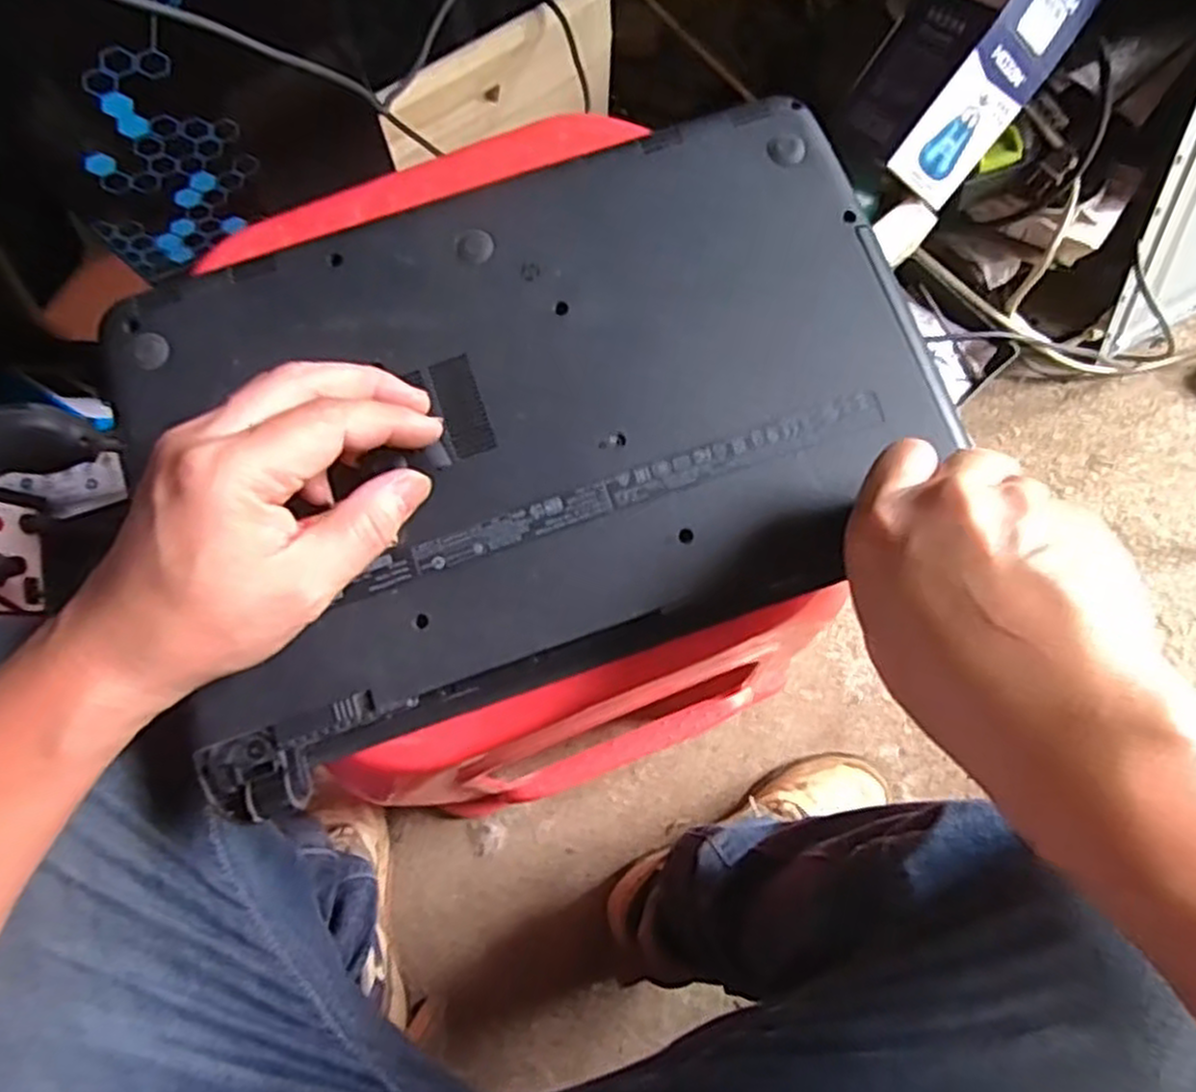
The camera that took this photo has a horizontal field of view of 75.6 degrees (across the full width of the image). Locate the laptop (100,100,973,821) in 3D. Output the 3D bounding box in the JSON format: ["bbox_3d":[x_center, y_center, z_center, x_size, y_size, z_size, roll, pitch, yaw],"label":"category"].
[{"bbox_3d":[-0.024,-0.056,0.330,0.328,0.030,0.215,-22,80,-5],"label":"laptop"}]

